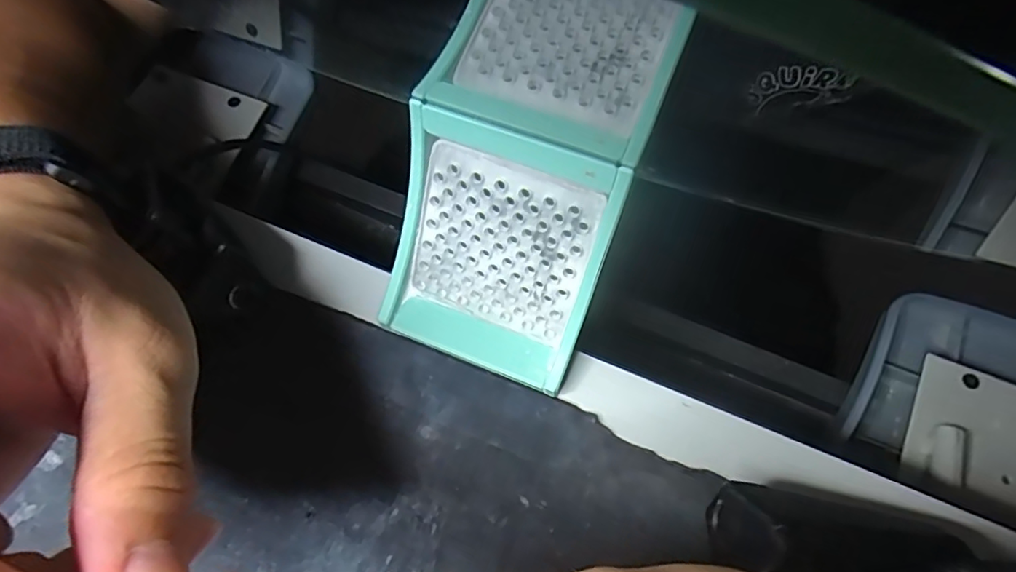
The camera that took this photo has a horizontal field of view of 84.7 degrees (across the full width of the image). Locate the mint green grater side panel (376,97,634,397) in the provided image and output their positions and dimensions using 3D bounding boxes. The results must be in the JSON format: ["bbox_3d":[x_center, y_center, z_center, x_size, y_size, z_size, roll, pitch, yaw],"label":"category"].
[{"bbox_3d":[-0.005,-0.012,0.197,0.072,0.087,0.012,21,30,9],"label":"mint green grater side panel"}]

